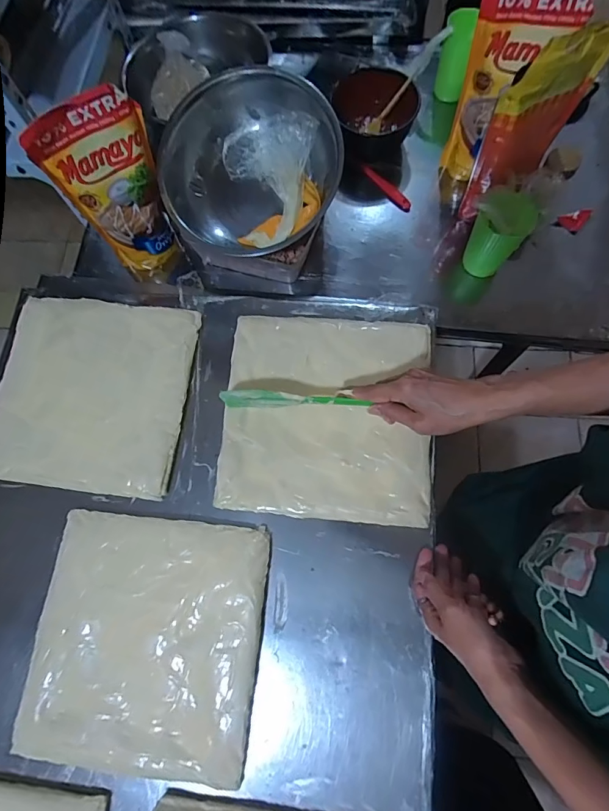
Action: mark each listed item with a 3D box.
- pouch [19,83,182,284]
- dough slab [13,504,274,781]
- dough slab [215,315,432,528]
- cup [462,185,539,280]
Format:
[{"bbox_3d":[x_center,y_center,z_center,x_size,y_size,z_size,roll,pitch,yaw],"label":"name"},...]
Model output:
[{"bbox_3d":[-0.252,-0.286,0.593,0.131,0.271,0.048,-29,75,-5],"label":"pouch"},{"bbox_3d":[-0.174,0.255,0.456,0.247,0.014,0.249,5,73,3],"label":"dough slab"},{"bbox_3d":[0.026,0.008,0.511,0.246,0.028,0.250,4,73,3],"label":"dough slab"},{"bbox_3d":[0.276,-0.244,0.603,0.069,0.130,0.070,-1,74,3],"label":"cup"}]

